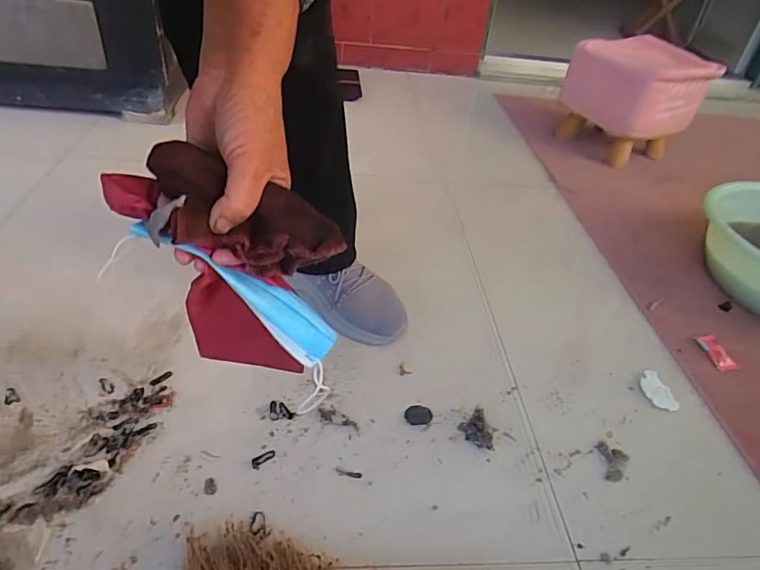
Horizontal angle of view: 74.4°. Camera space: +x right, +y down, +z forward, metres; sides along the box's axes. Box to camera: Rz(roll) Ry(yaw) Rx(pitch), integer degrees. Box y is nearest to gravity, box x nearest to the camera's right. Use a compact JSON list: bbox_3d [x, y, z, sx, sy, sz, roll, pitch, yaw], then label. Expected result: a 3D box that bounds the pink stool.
[{"bbox_3d":[0.623,-0.467,1.266,0.240,0.252,0.309,-8,42,-17],"label":"pink stool"}]

